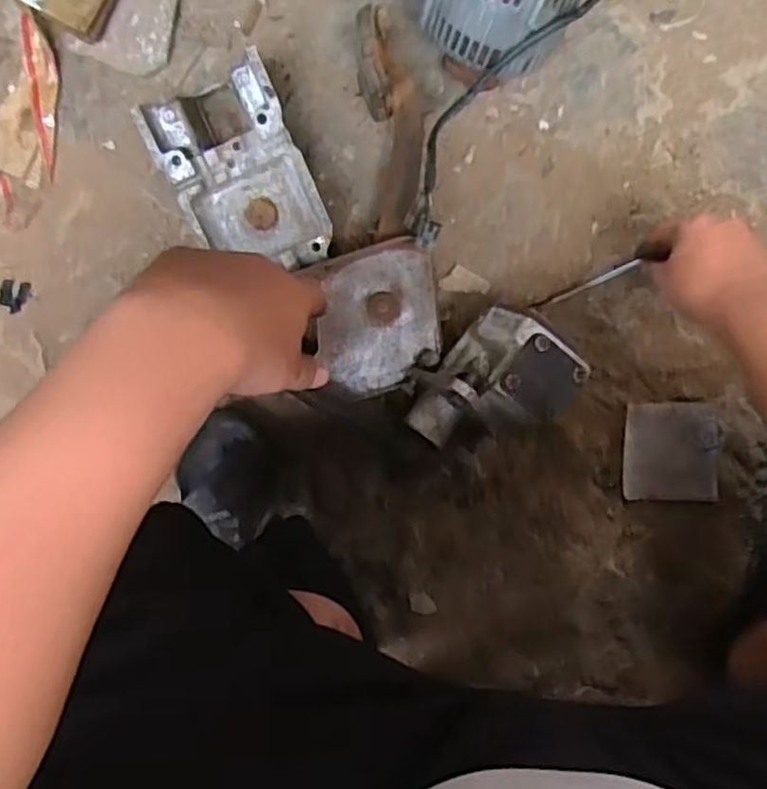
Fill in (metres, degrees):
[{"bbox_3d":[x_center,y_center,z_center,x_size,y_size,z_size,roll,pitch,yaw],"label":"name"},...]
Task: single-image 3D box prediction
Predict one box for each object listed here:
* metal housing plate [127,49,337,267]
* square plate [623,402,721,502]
[{"bbox_3d":[-0.142,-0.216,0.707,0.133,0.039,0.189,-20,115,11],"label":"metal housing plate"},{"bbox_3d":[0.297,0.060,0.728,0.089,0.019,0.101,0,89,4],"label":"square plate"}]

